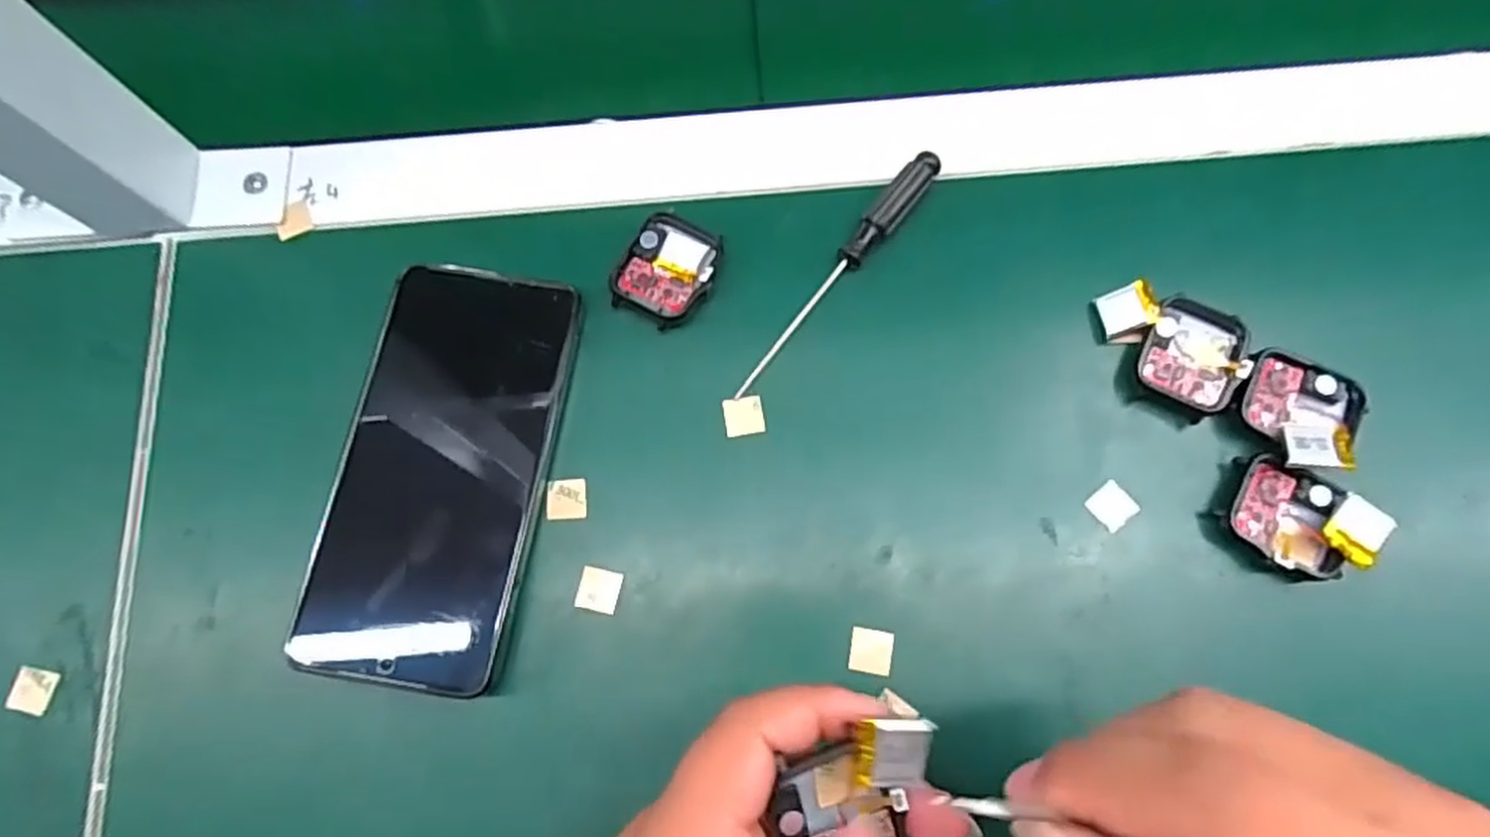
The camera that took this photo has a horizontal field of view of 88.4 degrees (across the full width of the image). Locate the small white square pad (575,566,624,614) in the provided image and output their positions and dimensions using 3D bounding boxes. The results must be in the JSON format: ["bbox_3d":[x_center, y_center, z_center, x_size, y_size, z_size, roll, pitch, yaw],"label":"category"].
[{"bbox_3d":[-0.056,0.065,0.293,0.015,0.004,0.015,11,76,5],"label":"small white square pad"}]

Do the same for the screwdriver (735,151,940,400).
[{"bbox_3d":[0.040,-0.061,0.318,0.015,0.012,0.130,36,79,10],"label":"screwdriver"}]

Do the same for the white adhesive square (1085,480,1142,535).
[{"bbox_3d":[0.143,0.034,0.297,0.016,0.004,0.016,-38,77,-8],"label":"white adhesive square"}]

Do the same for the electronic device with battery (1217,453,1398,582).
[{"bbox_3d":[0.207,0.039,0.288,0.048,0.018,0.038,33,78,9],"label":"electronic device with battery"}]

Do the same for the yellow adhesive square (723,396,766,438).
[{"bbox_3d":[0.000,-0.001,0.310,0.016,0.004,0.015,-9,75,-1],"label":"yellow adhesive square"}]

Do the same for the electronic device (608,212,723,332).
[{"bbox_3d":[-0.032,-0.062,0.321,0.038,0.010,0.045,22,77,7],"label":"electronic device"}]

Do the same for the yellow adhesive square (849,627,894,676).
[{"bbox_3d":[0.047,0.087,0.285,0.016,0.004,0.015,10,76,4],"label":"yellow adhesive square"}]

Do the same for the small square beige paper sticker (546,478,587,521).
[{"bbox_3d":[-0.070,0.032,0.302,0.016,0.004,0.016,-3,75,1],"label":"small square beige paper sticker"}]

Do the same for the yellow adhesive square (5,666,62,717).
[{"bbox_3d":[-0.267,0.102,0.287,0.013,0.004,0.016,12,76,5],"label":"yellow adhesive square"}]

